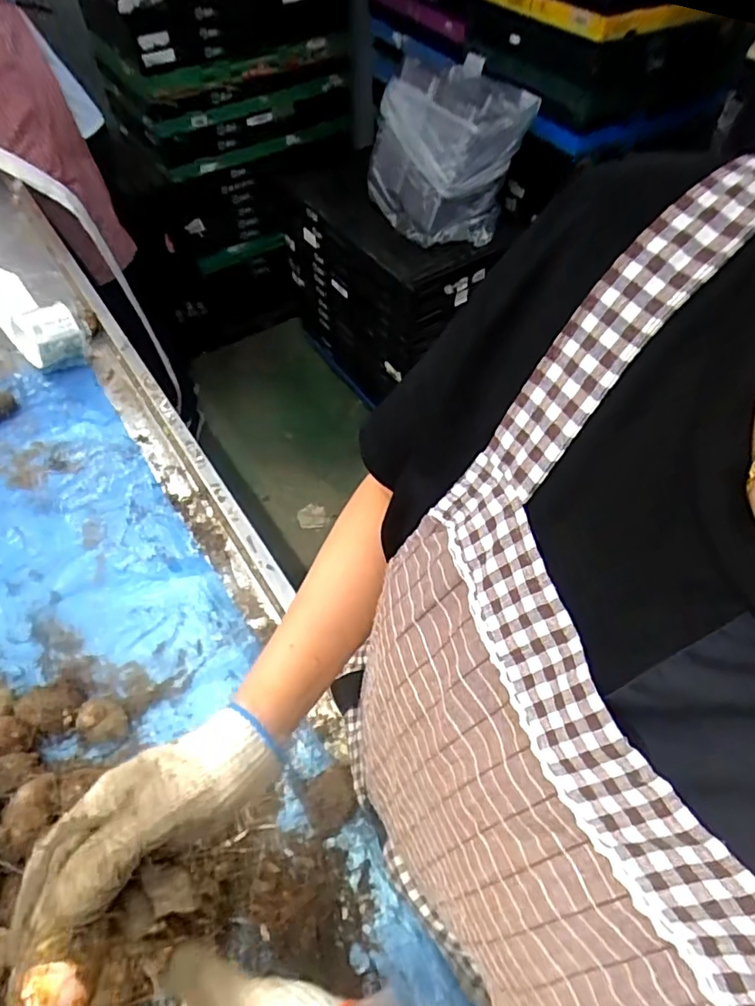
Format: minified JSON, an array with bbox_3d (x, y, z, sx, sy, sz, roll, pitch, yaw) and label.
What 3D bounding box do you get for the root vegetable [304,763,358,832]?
[{"bbox_3d":[-0.041,0.262,0.507,0.043,0.043,0.051,-11,58,-8],"label":"root vegetable"}]

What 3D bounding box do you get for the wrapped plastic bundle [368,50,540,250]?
[{"bbox_3d":[0.179,-0.768,1.250,0.250,0.264,0.275,36,63,20],"label":"wrapped plastic bundle"}]

